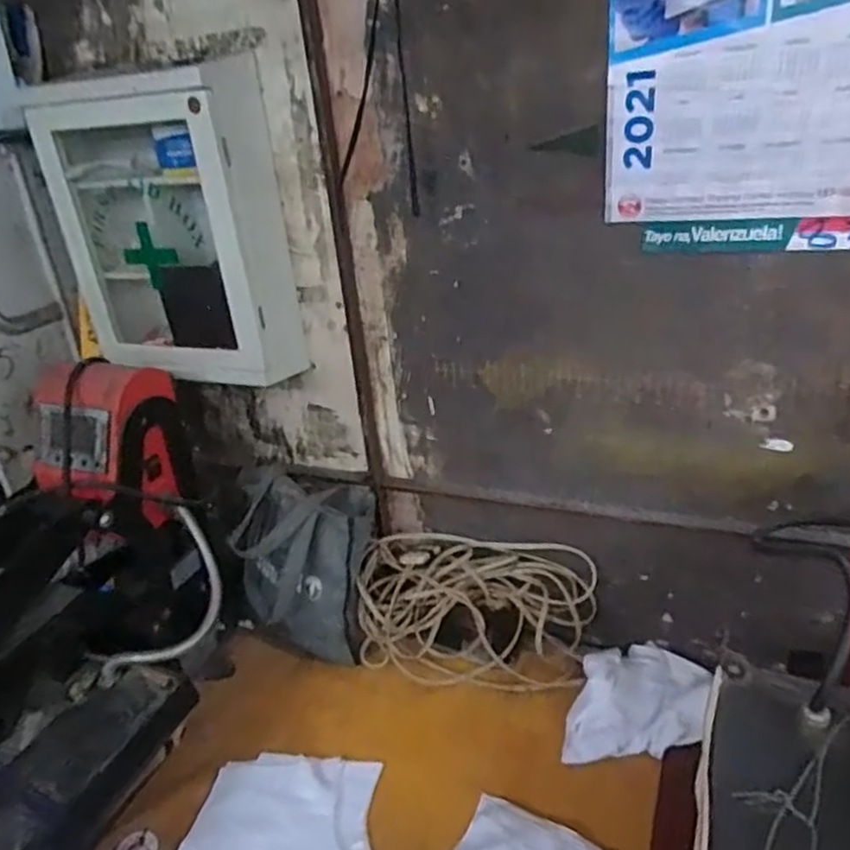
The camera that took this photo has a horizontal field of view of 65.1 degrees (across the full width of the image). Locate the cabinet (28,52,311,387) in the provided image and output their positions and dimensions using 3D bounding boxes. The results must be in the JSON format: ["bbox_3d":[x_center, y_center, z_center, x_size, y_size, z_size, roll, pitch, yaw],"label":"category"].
[{"bbox_3d":[-0.354,-0.265,0.957,0.302,0.389,0.163,8,29,26],"label":"cabinet"}]

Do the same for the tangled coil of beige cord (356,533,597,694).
[{"bbox_3d":[0.078,0.282,1.020,0.334,0.138,0.203,4,28,20],"label":"tangled coil of beige cord"}]

